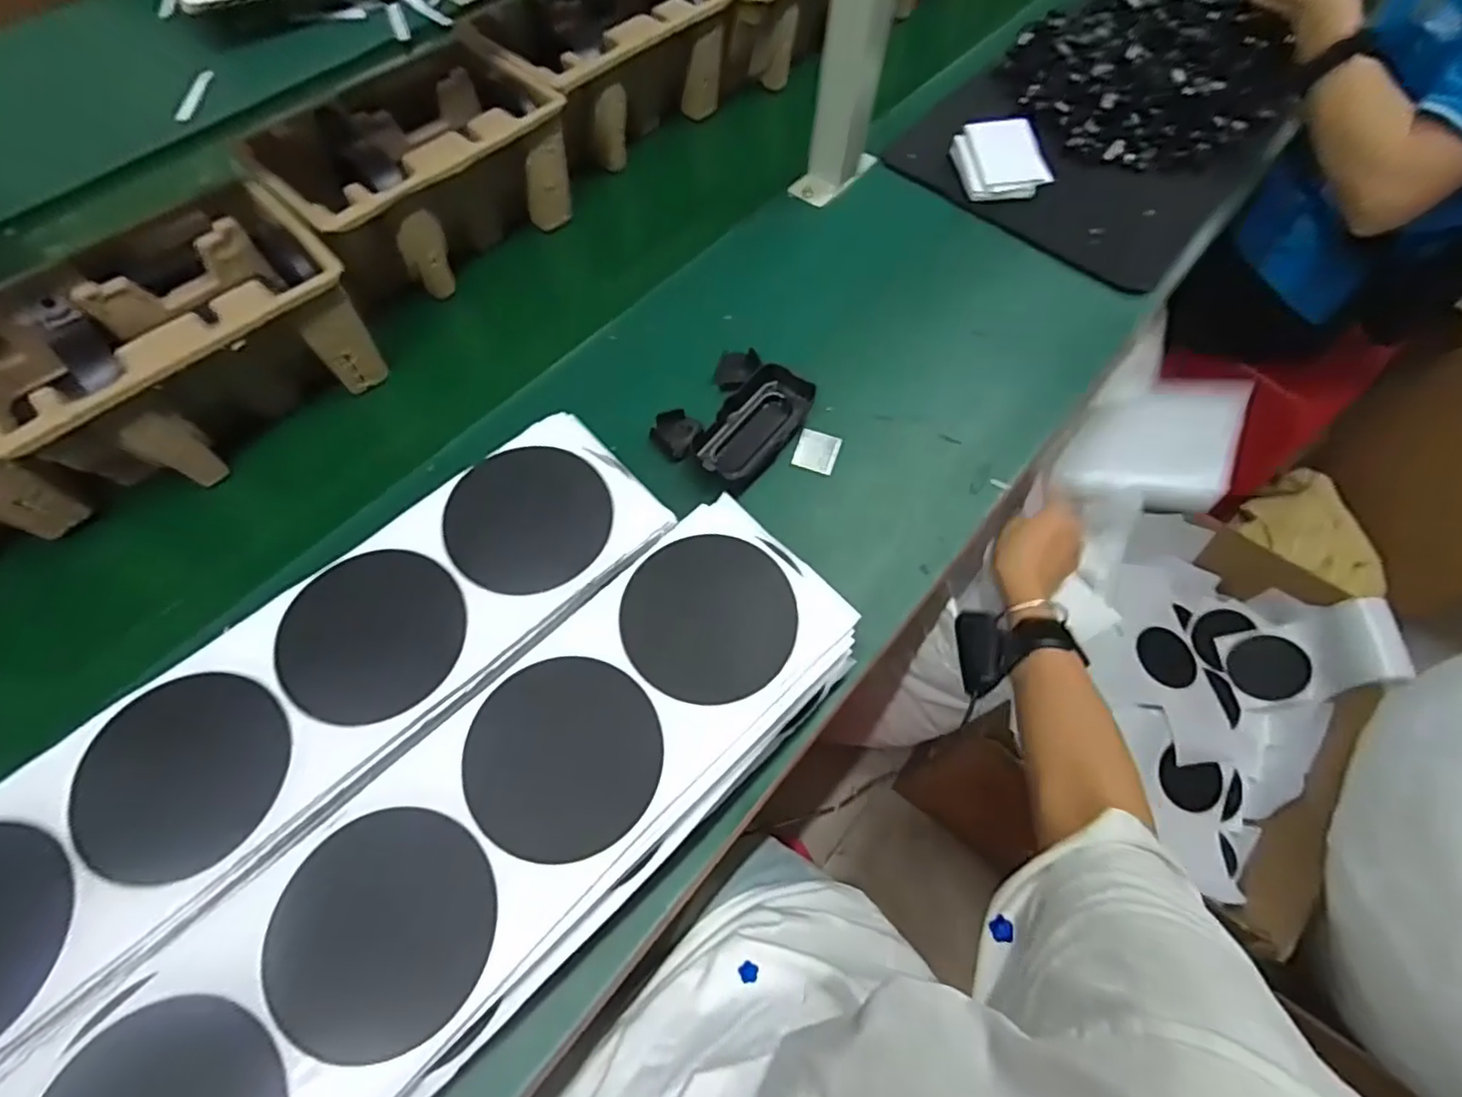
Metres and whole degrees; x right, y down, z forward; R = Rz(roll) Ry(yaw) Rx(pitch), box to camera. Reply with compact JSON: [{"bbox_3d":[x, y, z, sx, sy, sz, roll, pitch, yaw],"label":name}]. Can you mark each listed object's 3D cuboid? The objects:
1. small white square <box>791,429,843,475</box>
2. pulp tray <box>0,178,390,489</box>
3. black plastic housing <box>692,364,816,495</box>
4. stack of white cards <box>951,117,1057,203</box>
[{"bbox_3d":[0.067,-0.075,0.490,0.032,0.004,0.036,21,64,1],"label":"small white square"},{"bbox_3d":[-0.392,-0.141,0.457,0.146,0.107,0.223,42,71,17],"label":"pulp tray"},{"bbox_3d":[0.018,-0.091,0.489,0.054,0.028,0.110,31,70,13],"label":"black plastic housing"},{"bbox_3d":[0.266,-0.387,0.627,0.083,0.021,0.093,-7,66,-3],"label":"stack of white cards"}]

